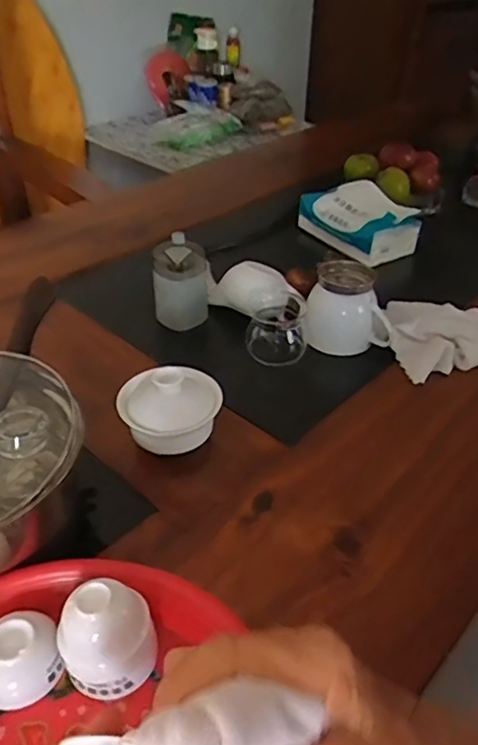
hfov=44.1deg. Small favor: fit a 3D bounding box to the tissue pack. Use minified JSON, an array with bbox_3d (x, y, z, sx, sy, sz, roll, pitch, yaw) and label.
[{"bbox_3d":[0.167,-0.217,0.829,0.088,0.066,0.157,-21,43,-25],"label":"tissue pack"}]

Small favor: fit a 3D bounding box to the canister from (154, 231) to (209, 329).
[{"bbox_3d":[-0.064,-0.097,0.652,0.058,0.085,0.054,-1,38,-4],"label":"canister"}]

